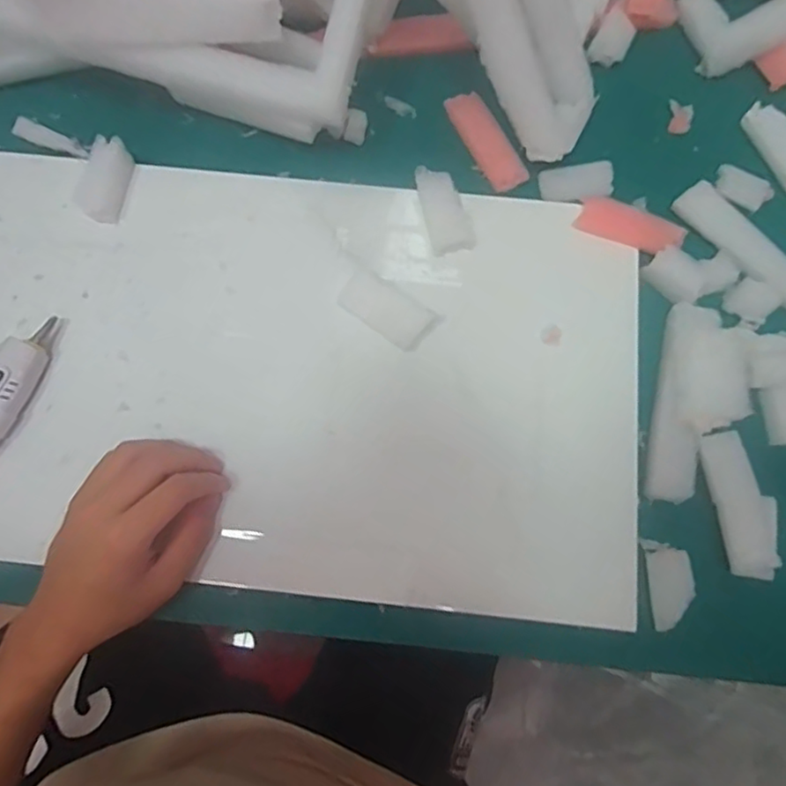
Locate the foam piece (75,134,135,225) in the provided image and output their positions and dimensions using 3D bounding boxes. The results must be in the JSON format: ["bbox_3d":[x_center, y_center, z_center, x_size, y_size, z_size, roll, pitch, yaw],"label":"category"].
[{"bbox_3d":[-0.216,-0.159,0.473,0.030,0.024,0.059,12,76,3],"label":"foam piece"}]

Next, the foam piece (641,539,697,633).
[{"bbox_3d":[0.179,0.122,0.406,0.029,0.004,0.054,-4,75,-1],"label":"foam piece"}]

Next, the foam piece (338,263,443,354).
[{"bbox_3d":[-0.004,-0.058,0.451,0.069,0.007,0.033,33,78,8],"label":"foam piece"}]

